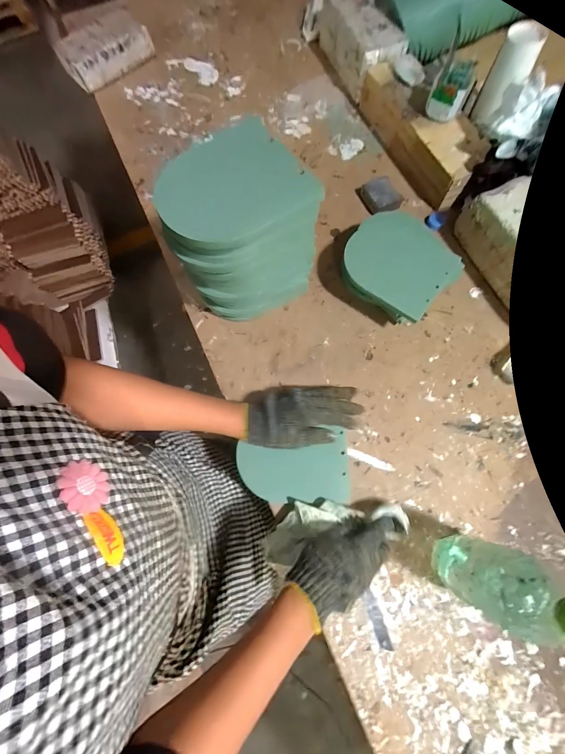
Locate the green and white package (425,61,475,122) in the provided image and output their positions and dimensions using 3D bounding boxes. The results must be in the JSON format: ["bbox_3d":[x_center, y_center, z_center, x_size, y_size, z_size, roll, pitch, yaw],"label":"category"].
[{"bbox_3d":[0.302,-0.515,0.540,0.063,0.064,0.055,24,78,9],"label":"green and white package"}]

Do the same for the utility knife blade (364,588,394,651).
[{"bbox_3d":[0.132,0.339,0.416,0.018,0.004,0.072,-17,75,-6],"label":"utility knife blade"}]

